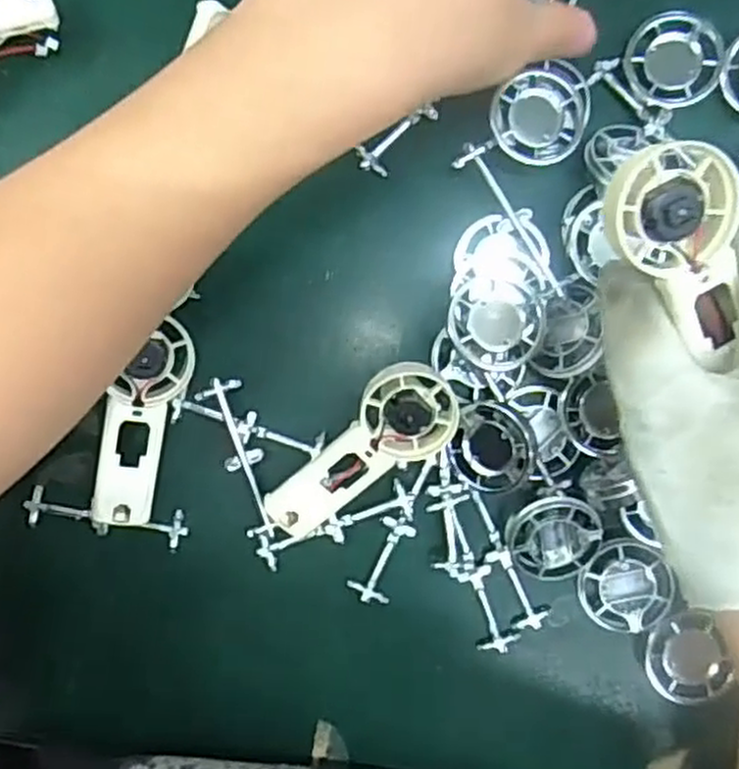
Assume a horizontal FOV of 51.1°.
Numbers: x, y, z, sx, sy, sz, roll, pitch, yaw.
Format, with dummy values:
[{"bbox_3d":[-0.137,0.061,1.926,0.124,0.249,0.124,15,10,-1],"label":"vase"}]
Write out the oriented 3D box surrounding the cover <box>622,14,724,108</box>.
[{"bbox_3d":[0.125,-0.134,0.320,0.037,0.013,0.038,0,90,3],"label":"cover"}]

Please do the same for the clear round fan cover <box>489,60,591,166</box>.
[{"bbox_3d":[0.072,-0.110,0.318,0.045,0.017,0.036,-38,88,2],"label":"clear round fan cover"}]

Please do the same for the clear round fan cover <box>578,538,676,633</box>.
[{"bbox_3d":[0.108,0.084,0.324,0.039,0.009,0.038,0,90,3],"label":"clear round fan cover"}]

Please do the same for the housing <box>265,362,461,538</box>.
[{"bbox_3d":[-0.005,0.026,0.324,0.090,0.029,0.040,-33,89,2],"label":"housing"}]

